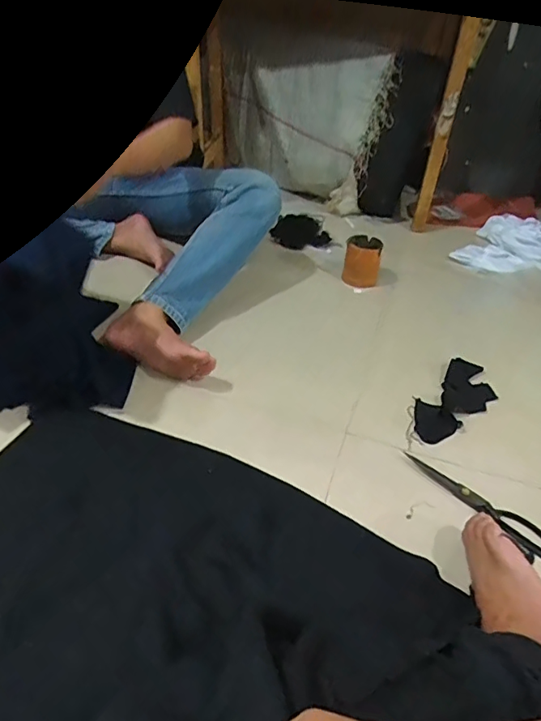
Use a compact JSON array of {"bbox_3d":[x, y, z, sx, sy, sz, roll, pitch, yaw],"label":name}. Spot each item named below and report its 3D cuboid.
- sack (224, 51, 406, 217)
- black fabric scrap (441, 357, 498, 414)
[{"bbox_3d":[0.063,-0.647,1.392,0.488,0.355,0.105,26,43,24],"label":"sack"},{"bbox_3d":[0.353,0.050,0.913,0.087,0.022,0.140,22,42,17],"label":"black fabric scrap"}]

